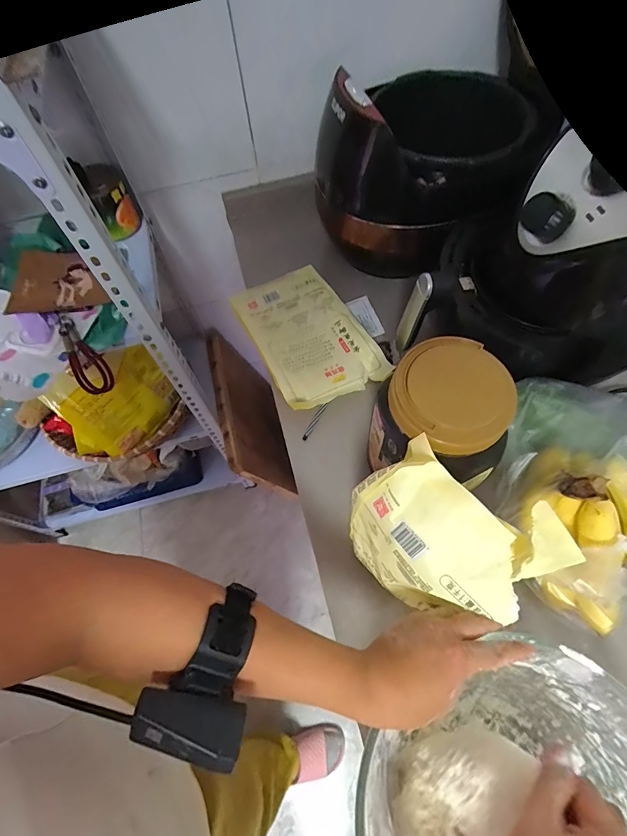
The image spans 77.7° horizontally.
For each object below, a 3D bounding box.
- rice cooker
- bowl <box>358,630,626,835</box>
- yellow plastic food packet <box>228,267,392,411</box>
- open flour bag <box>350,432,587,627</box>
[{"bbox_3d":[0.181,-0.408,0.636,0.237,0.231,0.287,38,72,19],"label":"rice cooker"},{"bbox_3d":[0.179,0.350,0.336,0.257,0.119,0.236,-1,64,3],"label":"bowl"},{"bbox_3d":[-0.014,-0.141,0.625,0.164,0.022,0.268,-27,66,-9],"label":"yellow plastic food packet"},{"bbox_3d":[0.110,0.112,0.364,0.153,0.157,0.101,32,70,17],"label":"open flour bag"}]

